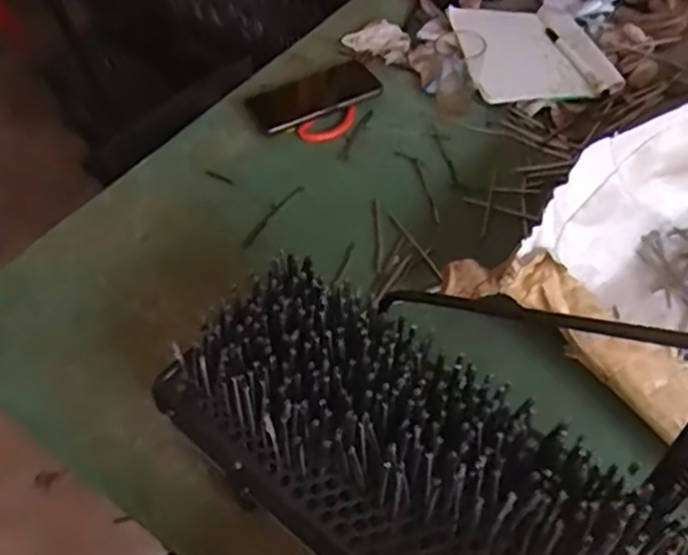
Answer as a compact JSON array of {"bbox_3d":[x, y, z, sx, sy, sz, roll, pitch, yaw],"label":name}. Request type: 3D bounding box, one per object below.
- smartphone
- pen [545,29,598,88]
[{"bbox_3d":[-0.037,-0.220,0.769,0.162,0.012,0.064,-27,74,-21],"label":"smartphone"},{"bbox_3d":[0.286,-0.275,0.796,0.014,0.015,0.141,-11,51,-5],"label":"pen"}]

